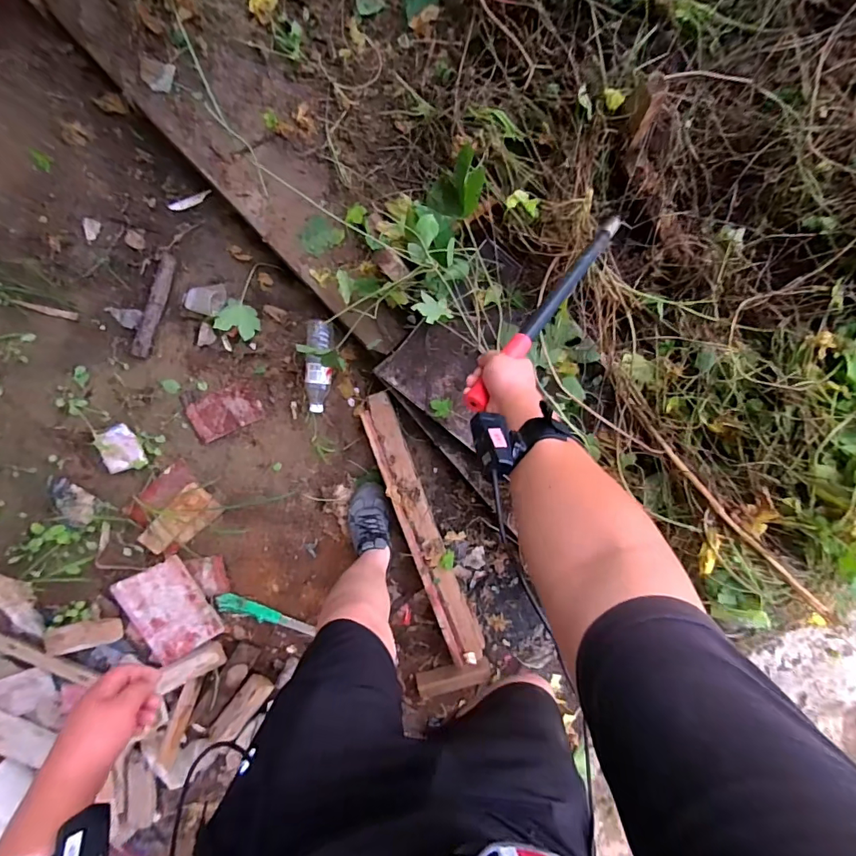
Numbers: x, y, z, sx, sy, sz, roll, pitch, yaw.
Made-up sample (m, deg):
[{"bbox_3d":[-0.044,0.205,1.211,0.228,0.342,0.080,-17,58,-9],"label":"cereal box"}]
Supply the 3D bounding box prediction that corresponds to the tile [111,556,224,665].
[{"bbox_3d":[-0.648,0.458,1.137,0.168,0.025,0.233,-28,95,-5],"label":"tile"}]

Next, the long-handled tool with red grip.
[{"bbox_3d":[0.191,-0.194,0.677,0.025,0.022,0.491,42,60,-5],"label":"long-handled tool with red grip"}]

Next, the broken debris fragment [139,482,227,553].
[{"bbox_3d":[-0.608,0.231,1.118,0.179,0.025,0.103,-43,124,-13],"label":"broken debris fragment"}]

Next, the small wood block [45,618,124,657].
[{"bbox_3d":[-0.838,0.508,1.111,0.151,0.023,0.064,-3,94,-29],"label":"small wood block"}]

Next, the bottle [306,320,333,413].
[{"bbox_3d":[-0.262,-0.147,1.116,0.071,0.067,0.222,5,92,-7],"label":"bottle"}]

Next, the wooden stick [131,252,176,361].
[{"bbox_3d":[-0.651,-0.290,1.081,0.044,0.033,0.255,22,90,-7],"label":"wooden stick"}]

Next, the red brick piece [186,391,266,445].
[{"bbox_3d":[-0.500,-0.040,1.116,0.165,0.014,0.100,-25,95,-5],"label":"red brick piece"}]

